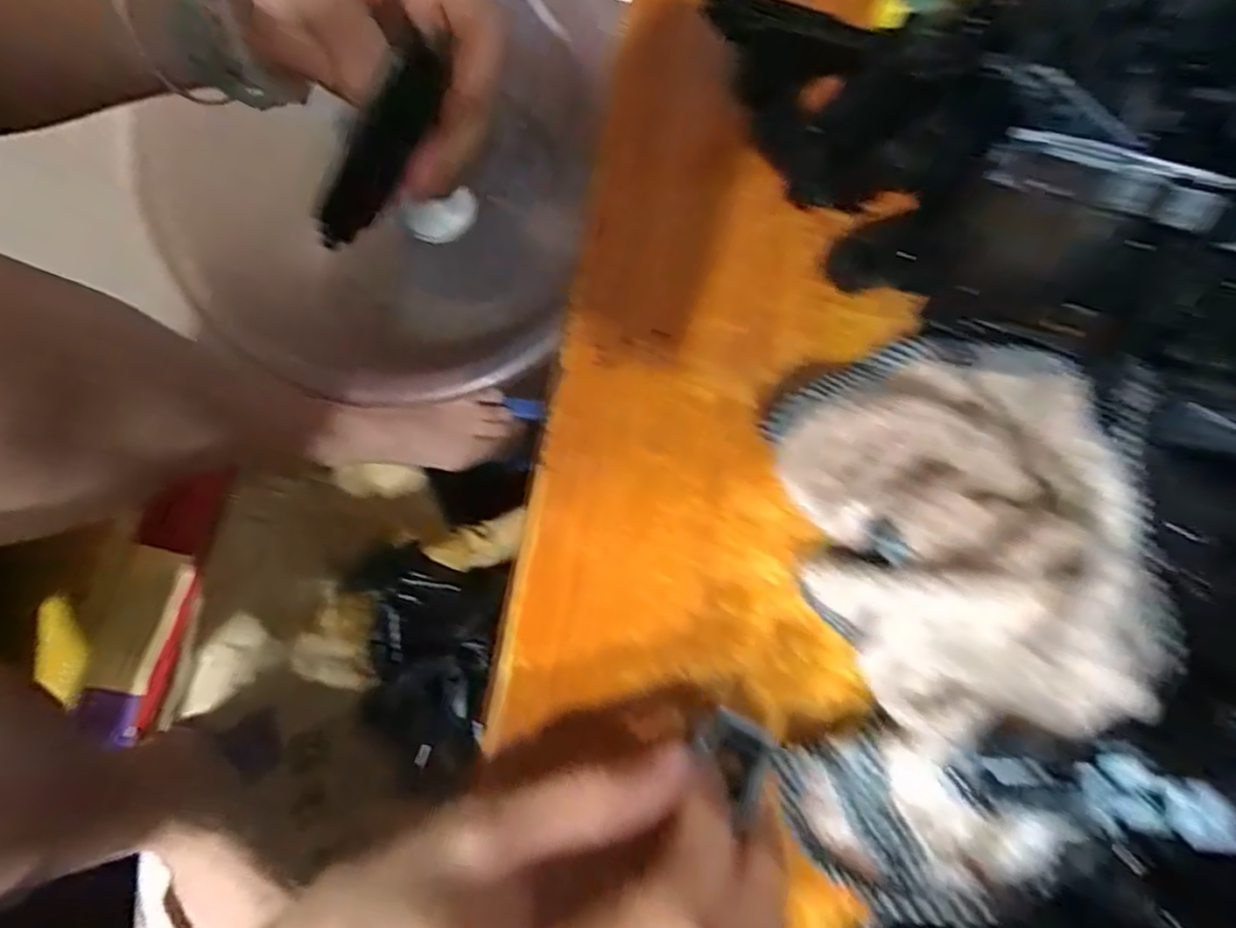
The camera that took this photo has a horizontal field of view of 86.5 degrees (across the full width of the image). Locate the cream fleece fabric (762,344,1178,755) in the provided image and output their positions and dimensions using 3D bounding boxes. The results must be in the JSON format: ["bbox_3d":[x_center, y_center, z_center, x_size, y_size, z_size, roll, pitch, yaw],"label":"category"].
[{"bbox_3d":[0.104,0.019,0.194,0.091,0.042,0.128,-21,79,-6],"label":"cream fleece fabric"}]

